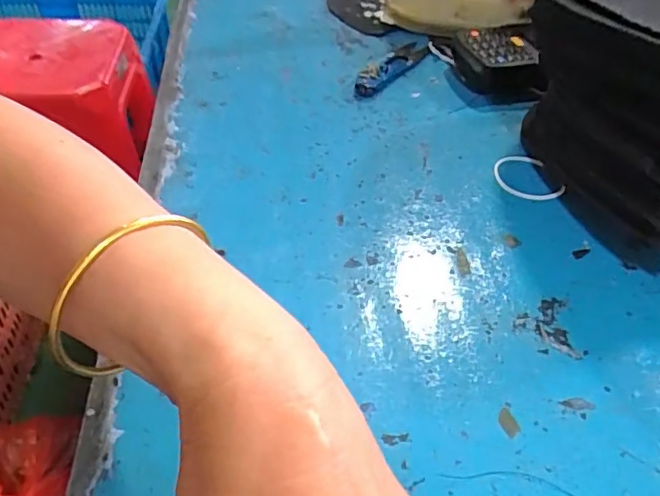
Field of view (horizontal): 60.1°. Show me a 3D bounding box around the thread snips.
[{"bbox_3d":[0.051,-0.154,0.476,0.023,0.008,0.115,24,49,20],"label":"thread snips"}]

